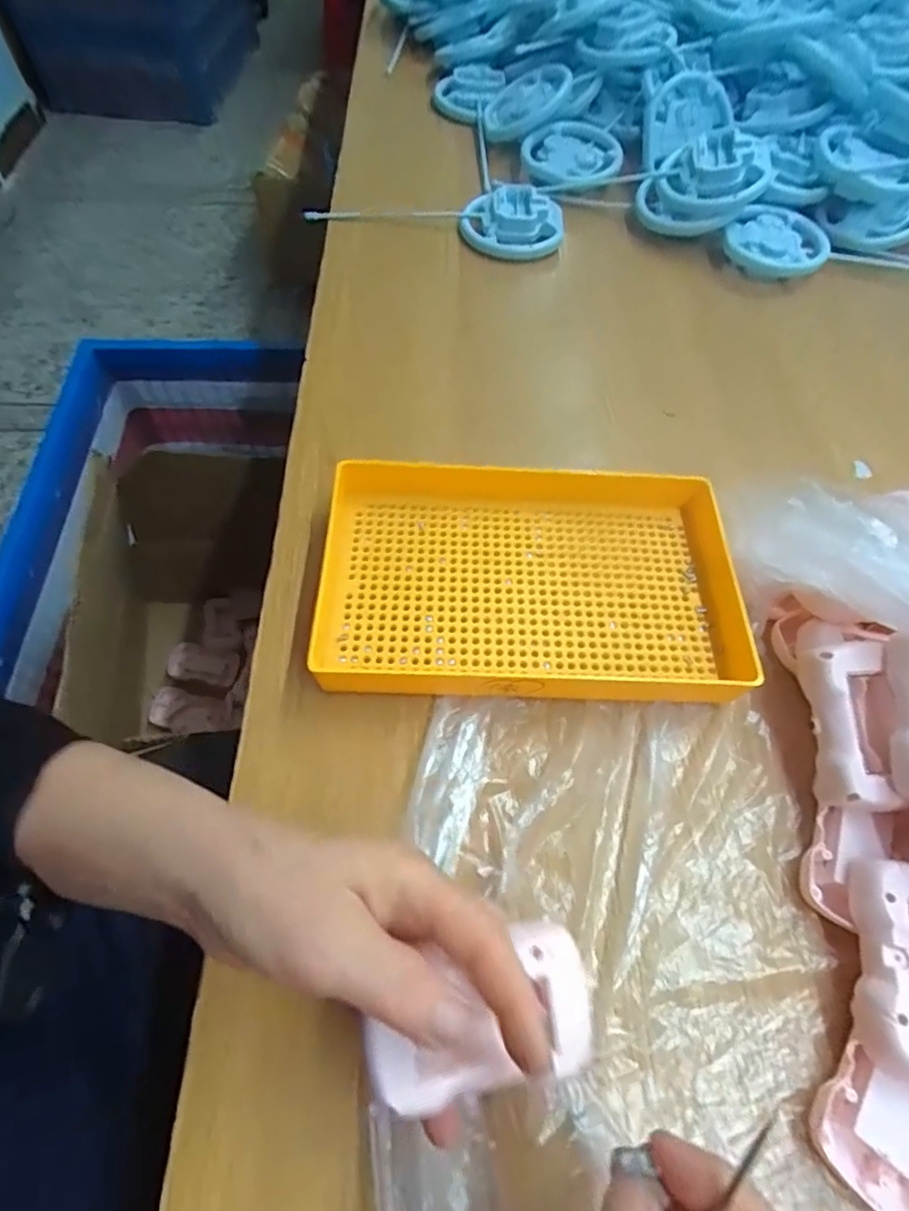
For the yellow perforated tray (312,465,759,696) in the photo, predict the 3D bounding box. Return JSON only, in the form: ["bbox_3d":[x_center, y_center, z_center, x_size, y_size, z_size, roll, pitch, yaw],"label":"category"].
[{"bbox_3d":[0.045,-0.018,0.360,0.244,0.030,0.149,1,61,-3],"label":"yellow perforated tray"}]

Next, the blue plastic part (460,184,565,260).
[{"bbox_3d":[0.056,-0.374,0.570,0.096,0.024,0.075,9,61,1],"label":"blue plastic part"}]

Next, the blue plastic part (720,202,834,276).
[{"bbox_3d":[0.321,-0.360,0.581,0.089,0.018,0.103,36,65,16],"label":"blue plastic part"}]

